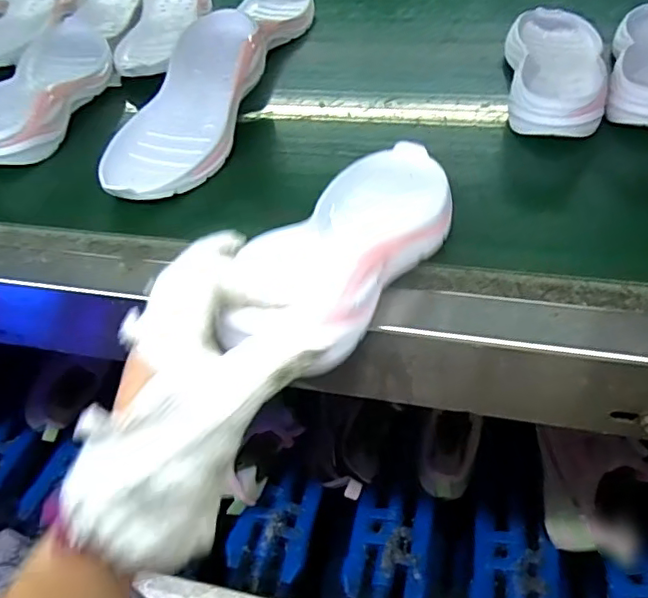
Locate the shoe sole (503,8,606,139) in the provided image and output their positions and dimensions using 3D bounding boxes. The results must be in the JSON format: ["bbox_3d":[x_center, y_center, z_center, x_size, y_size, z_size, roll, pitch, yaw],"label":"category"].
[{"bbox_3d":[0.221,-0.230,0.551,0.087,0.042,0.244,9,48,14],"label":"shoe sole"}]

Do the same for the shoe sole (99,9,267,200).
[{"bbox_3d":[-0.121,-0.173,0.511,0.090,0.067,0.235,11,49,16],"label":"shoe sole"}]

